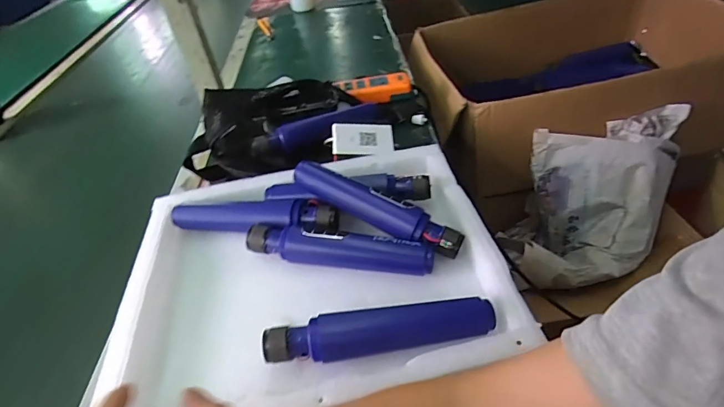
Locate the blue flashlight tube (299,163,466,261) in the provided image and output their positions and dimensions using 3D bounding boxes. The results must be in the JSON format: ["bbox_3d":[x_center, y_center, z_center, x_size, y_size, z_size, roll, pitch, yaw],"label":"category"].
[{"bbox_3d":[0.012,0.003,0.423,0.189,0.028,0.029,25,49,15],"label":"blue flashlight tube"}]

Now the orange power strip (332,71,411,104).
[{"bbox_3d":[0.020,-0.197,0.697,0.124,0.033,0.057,-8,41,-1],"label":"orange power strip"}]

